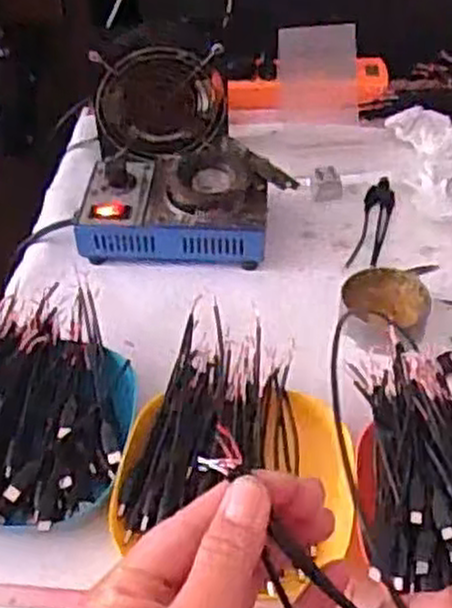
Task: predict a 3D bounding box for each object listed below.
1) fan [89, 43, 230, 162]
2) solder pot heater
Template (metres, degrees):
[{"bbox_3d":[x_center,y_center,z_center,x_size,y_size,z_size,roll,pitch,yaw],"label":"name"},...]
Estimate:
[{"bbox_3d":[-0.058,-0.181,0.713,0.118,0.098,0.032,-6,46,-3],"label":"fan"},{"bbox_3d":[-0.032,-0.091,0.654,0.167,0.055,0.120,1,46,4],"label":"solder pot heater"}]

